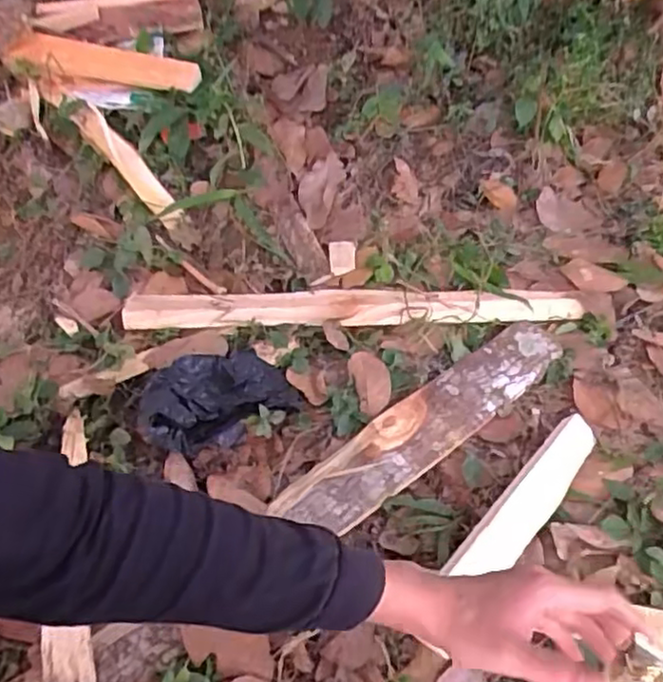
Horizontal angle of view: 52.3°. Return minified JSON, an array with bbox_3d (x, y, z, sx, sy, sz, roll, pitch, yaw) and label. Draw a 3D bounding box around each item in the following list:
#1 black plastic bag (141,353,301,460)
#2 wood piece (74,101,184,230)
[{"bbox_3d":[-0.148,0.069,0.850,0.193,0.071,0.143,-18,46,-11],"label":"black plastic bag"},{"bbox_3d":[-0.315,-0.275,1.069,0.050,0.027,0.232,-37,85,-27],"label":"wood piece"}]

